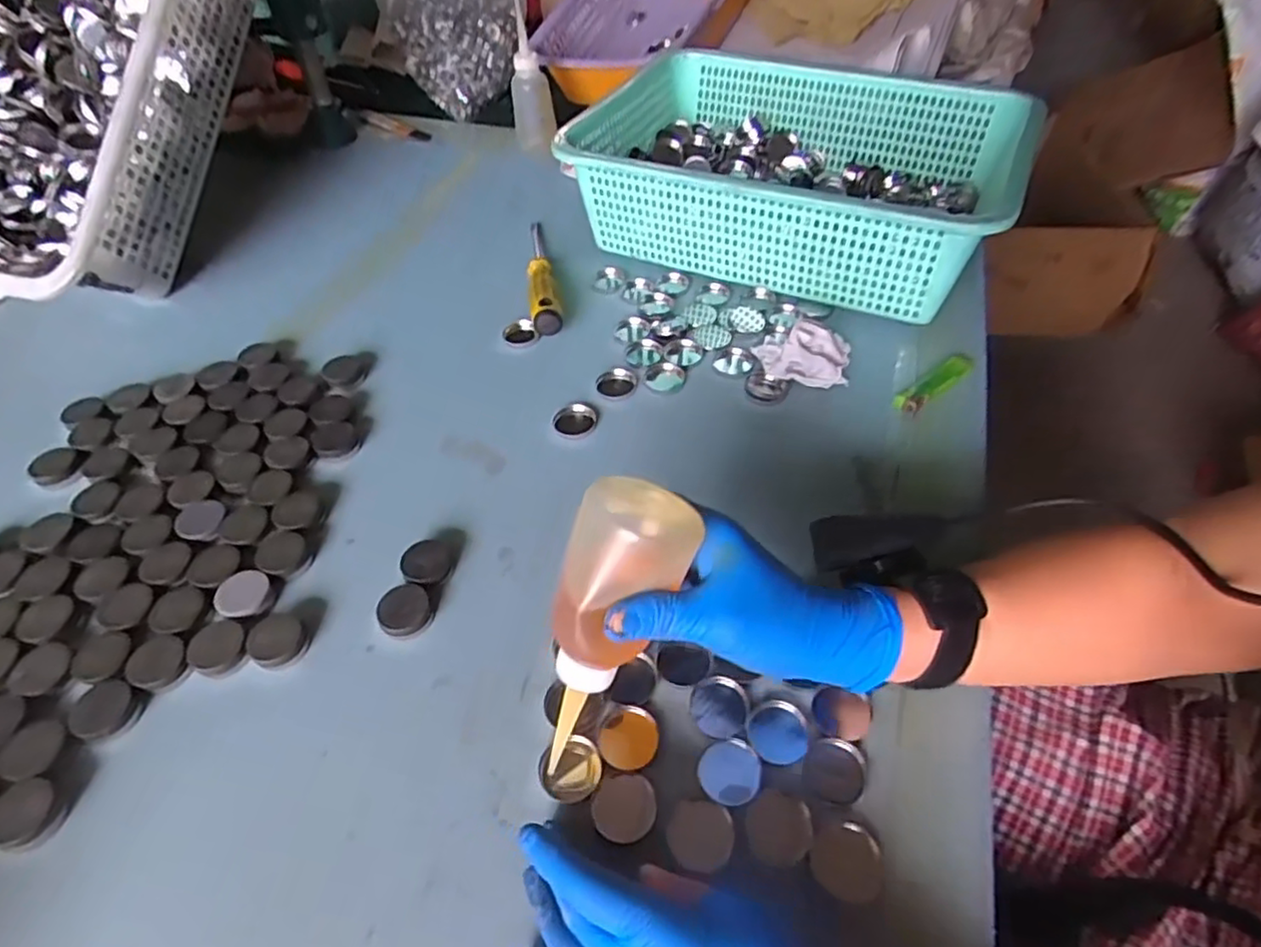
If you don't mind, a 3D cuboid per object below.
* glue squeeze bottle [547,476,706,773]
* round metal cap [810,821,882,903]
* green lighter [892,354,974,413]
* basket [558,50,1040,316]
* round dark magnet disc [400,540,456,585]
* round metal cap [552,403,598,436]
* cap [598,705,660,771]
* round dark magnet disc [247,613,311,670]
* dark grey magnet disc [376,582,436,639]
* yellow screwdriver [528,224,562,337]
[{"bbox_3d":[-0.012,0.068,0.307,0.046,0.128,0.048,23,10,20],"label":"glue squeeze bottle"},{"bbox_3d":[0.107,0.192,0.331,0.033,0.011,0.033,-1,48,1],"label":"round metal cap"},{"bbox_3d":[0.250,-0.077,0.546,0.094,0.014,0.021,-33,56,-25],"label":"green lighter"},{"bbox_3d":[0.148,-0.289,0.658,0.412,0.121,0.287,19,52,17],"label":"basket"},{"bbox_3d":[-0.134,0.060,0.441,0.033,0.009,0.033,9,43,-8],"label":"round dark magnet disc"},{"bbox_3d":[-0.045,-0.042,0.535,0.034,0.008,0.031,-1,48,1],"label":"round metal cap"},{"bbox_3d":[-0.001,0.146,0.370,0.032,0.004,0.033,-1,48,1],"label":"cap"},{"bbox_3d":[-0.218,0.101,0.410,0.037,0.009,0.031,34,57,27],"label":"round dark magnet disc"},{"bbox_3d":[-0.141,0.086,0.420,0.032,0.013,0.032,-1,48,1],"label":"dark grey magnet disc"},{"bbox_3d":[-0.091,-0.202,0.655,0.027,0.031,0.195,-9,49,-7],"label":"yellow screwdriver"}]

